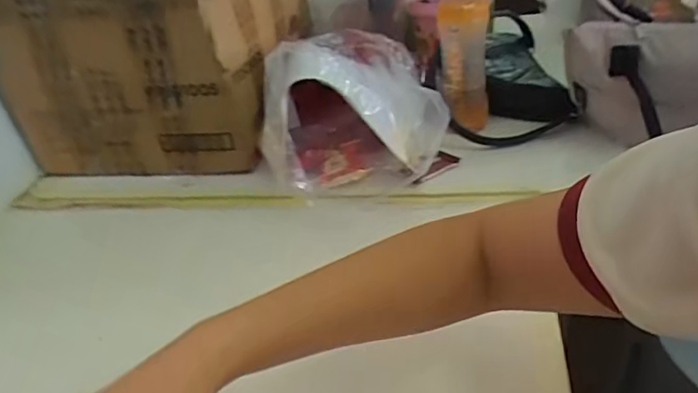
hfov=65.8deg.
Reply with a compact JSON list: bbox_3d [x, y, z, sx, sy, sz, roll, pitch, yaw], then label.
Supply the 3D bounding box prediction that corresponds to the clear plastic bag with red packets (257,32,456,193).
[{"bbox_3d":[0.012,-0.113,0.674,0.188,0.159,0.243,-5,32,6],"label":"clear plastic bag with red packets"}]

